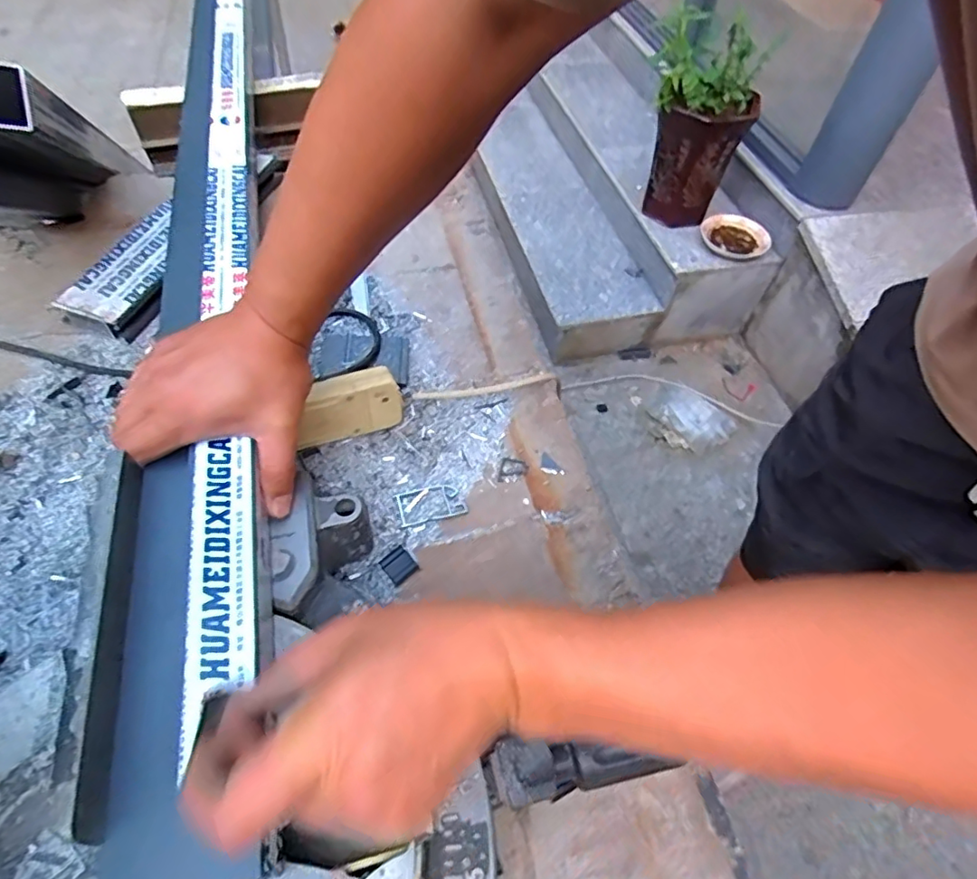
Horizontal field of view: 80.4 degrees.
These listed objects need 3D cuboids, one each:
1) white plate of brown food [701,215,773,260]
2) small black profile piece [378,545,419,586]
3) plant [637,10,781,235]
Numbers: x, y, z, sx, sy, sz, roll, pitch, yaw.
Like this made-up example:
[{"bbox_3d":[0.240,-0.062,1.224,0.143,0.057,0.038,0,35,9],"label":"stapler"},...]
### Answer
[{"bbox_3d":[0.649,-0.538,1.521,0.147,0.038,0.148,2,54,-2],"label":"white plate of brown food"},{"bbox_3d":[-0.076,0.105,0.489,0.025,0.004,0.028,-31,62,-24],"label":"small black profile piece"},{"bbox_3d":[0.509,-0.765,1.450,0.245,0.421,0.200,16,54,8],"label":"plant"}]

